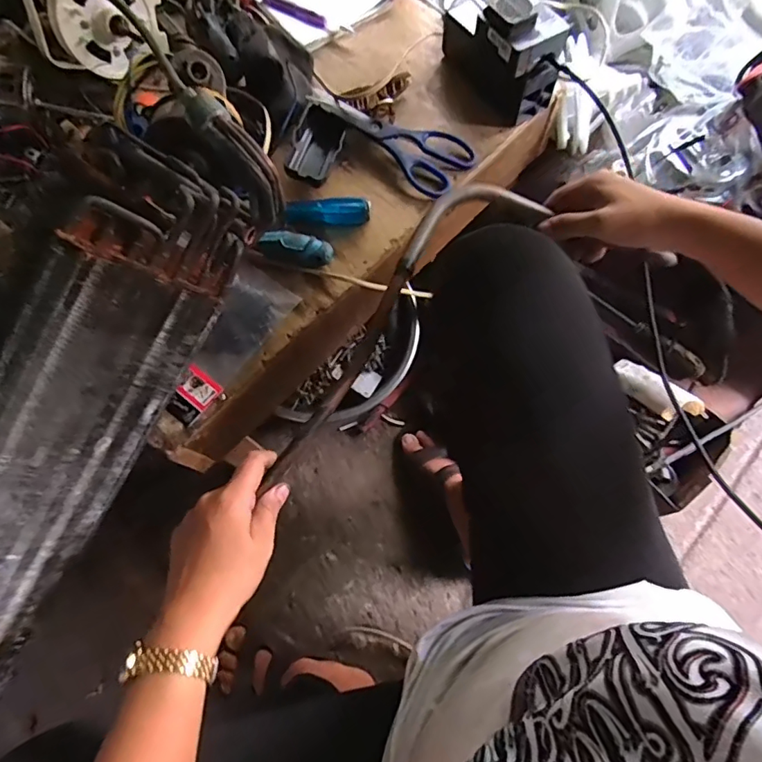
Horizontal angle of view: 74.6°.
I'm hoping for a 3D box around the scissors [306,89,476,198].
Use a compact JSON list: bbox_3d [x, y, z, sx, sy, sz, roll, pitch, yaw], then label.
[{"bbox_3d":[0.015,-0.299,0.587,0.196,0.014,0.085,41,76,4],"label":"scissors"}]

